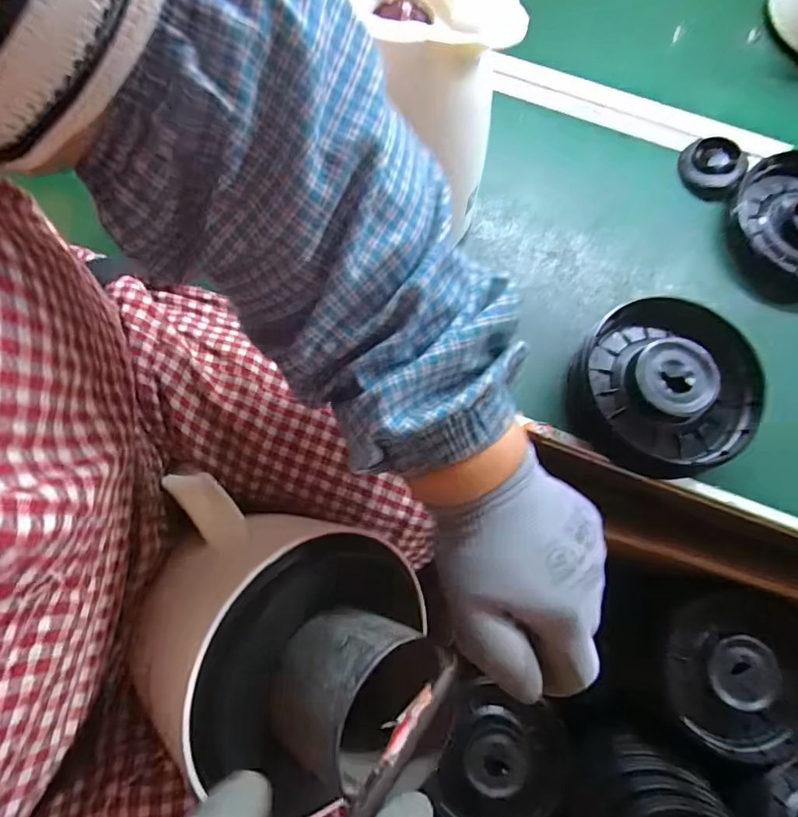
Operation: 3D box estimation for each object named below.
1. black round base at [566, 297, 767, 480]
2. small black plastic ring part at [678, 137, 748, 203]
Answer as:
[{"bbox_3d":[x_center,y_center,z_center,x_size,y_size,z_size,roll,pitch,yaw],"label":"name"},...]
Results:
[{"bbox_3d":[0.217,-0.019,0.430,0.145,0.045,0.137,0,71,-1],"label":"black round base"},{"bbox_3d":[0.303,-0.233,0.511,0.061,0.025,0.060,0,71,-1],"label":"small black plastic ring part"}]

